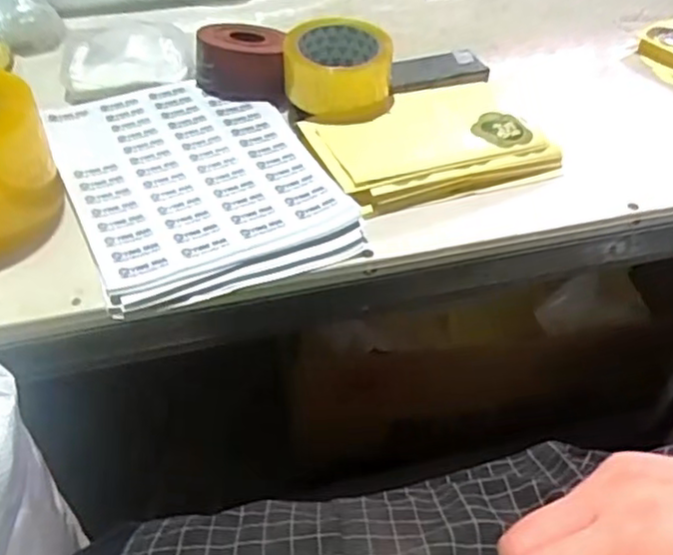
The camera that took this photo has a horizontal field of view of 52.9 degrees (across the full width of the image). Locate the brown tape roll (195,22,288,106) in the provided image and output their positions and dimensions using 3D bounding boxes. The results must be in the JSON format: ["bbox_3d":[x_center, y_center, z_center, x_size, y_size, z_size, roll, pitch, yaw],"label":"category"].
[{"bbox_3d":[-0.098,-0.222,0.686,0.088,0.044,0.090,1,45,-1],"label":"brown tape roll"}]

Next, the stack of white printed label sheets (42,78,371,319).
[{"bbox_3d":[-0.126,-0.098,0.597,0.209,0.015,0.289,-17,48,-17],"label":"stack of white printed label sheets"}]

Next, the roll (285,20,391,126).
[{"bbox_3d":[0.002,-0.205,0.663,0.102,0.064,0.106,1,45,-1],"label":"roll"}]

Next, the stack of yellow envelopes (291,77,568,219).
[{"bbox_3d":[0.088,-0.133,0.639,0.216,0.028,0.146,-14,47,-14],"label":"stack of yellow envelopes"}]

